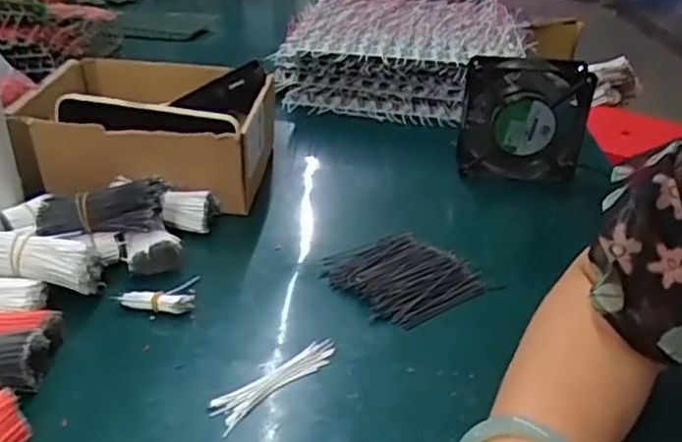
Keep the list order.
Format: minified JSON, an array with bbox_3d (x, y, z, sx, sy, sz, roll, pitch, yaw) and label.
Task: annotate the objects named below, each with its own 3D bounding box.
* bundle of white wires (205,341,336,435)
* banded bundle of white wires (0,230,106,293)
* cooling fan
[{"bbox_3d":[-0.042,0.103,0.424,0.023,0.004,0.098,28,38,37],"label":"bundle of white wires"},{"bbox_3d":[-0.225,0.028,0.475,0.093,0.035,0.029,12,29,-8],"label":"banded bundle of white wires"},{"bbox_3d":[0.187,-0.098,0.671,0.123,0.133,0.038,1,30,-3],"label":"cooling fan"}]

